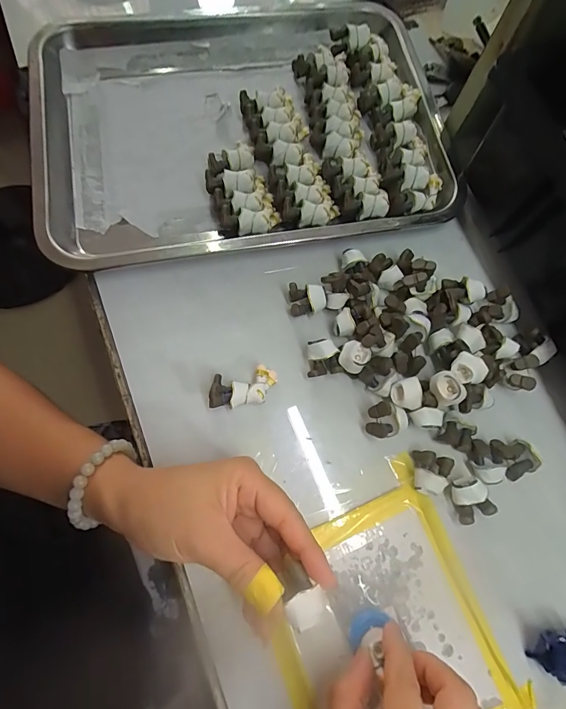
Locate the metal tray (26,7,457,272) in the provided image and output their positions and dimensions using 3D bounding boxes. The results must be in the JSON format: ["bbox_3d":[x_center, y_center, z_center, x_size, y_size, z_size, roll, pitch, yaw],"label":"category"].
[{"bbox_3d":[-0.037,-0.204,0.354,0.356,0.030,0.264,-11,73,-6],"label":"metal tray"}]

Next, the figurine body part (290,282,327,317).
[{"bbox_3d":[0.019,-0.042,0.306,0.027,0.020,0.020,-3,73,-4],"label":"figurine body part"}]

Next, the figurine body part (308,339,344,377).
[{"bbox_3d":[0.030,0.004,0.290,0.023,0.023,0.023,-3,73,-3],"label":"figurine body part"}]

